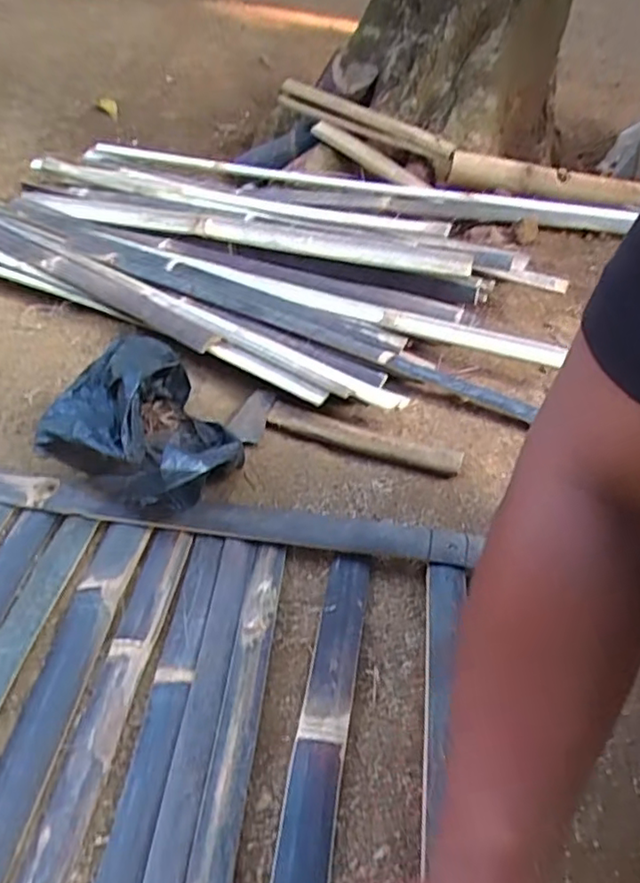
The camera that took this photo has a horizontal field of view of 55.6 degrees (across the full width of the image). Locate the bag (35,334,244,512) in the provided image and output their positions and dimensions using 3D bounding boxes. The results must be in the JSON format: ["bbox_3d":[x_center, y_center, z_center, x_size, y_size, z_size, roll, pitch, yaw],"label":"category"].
[{"bbox_3d":[-0.177,-0.008,0.622,0.177,0.132,0.204,-28,54,-27],"label":"bag"}]

